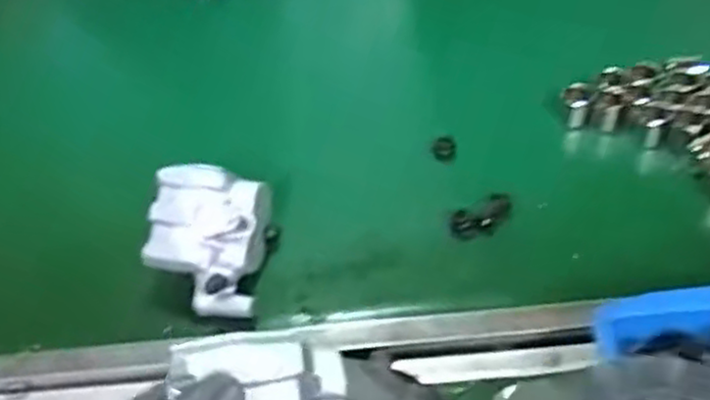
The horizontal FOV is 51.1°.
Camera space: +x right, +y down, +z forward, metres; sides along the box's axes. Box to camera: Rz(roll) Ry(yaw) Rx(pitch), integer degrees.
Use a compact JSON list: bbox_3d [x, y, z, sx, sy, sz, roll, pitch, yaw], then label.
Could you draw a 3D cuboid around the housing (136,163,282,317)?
[{"bbox_3d":[-0.097,0.028,0.505,0.084,0.041,0.098,11,74,-6],"label":"housing"}]

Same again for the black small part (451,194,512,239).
[{"bbox_3d":[0.094,0.012,0.533,0.049,0.021,0.016,-25,50,-17],"label":"black small part"}]

